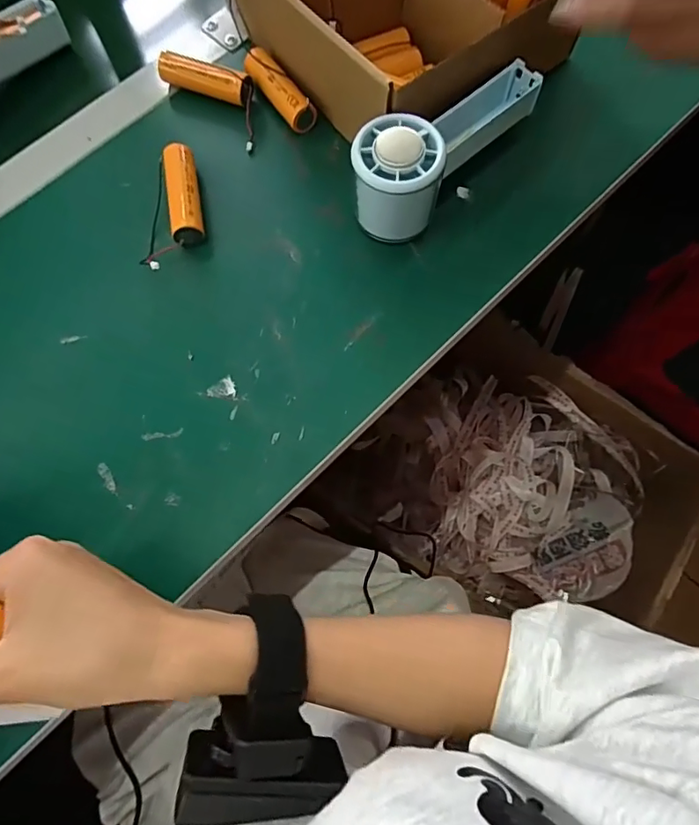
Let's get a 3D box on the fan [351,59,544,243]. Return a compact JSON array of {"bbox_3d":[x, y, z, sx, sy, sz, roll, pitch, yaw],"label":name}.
[{"bbox_3d":[0.062,-0.187,0.348,0.058,0.057,0.159,38,77,12],"label":"fan"}]

